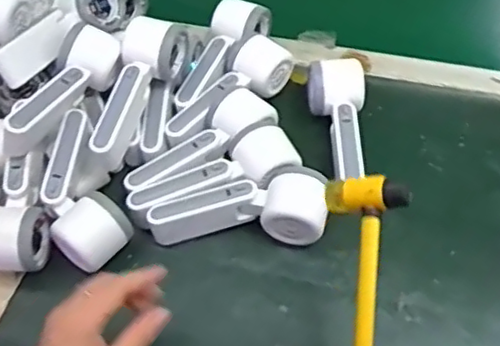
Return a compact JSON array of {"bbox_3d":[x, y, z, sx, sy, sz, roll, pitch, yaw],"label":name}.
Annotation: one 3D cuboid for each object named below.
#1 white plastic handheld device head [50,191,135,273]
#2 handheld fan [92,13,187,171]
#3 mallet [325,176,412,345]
[{"bbox_3d":[-0.150,0.052,0.585,0.060,0.051,0.059,36,61,27],"label":"white plastic handheld device head"},{"bbox_3d":[-0.119,-0.079,0.633,0.053,0.058,0.161,18,73,16],"label":"handheld fan"},{"bbox_3d":[0.080,0.104,0.451,0.054,0.030,0.200,3,77,5],"label":"mallet"}]

